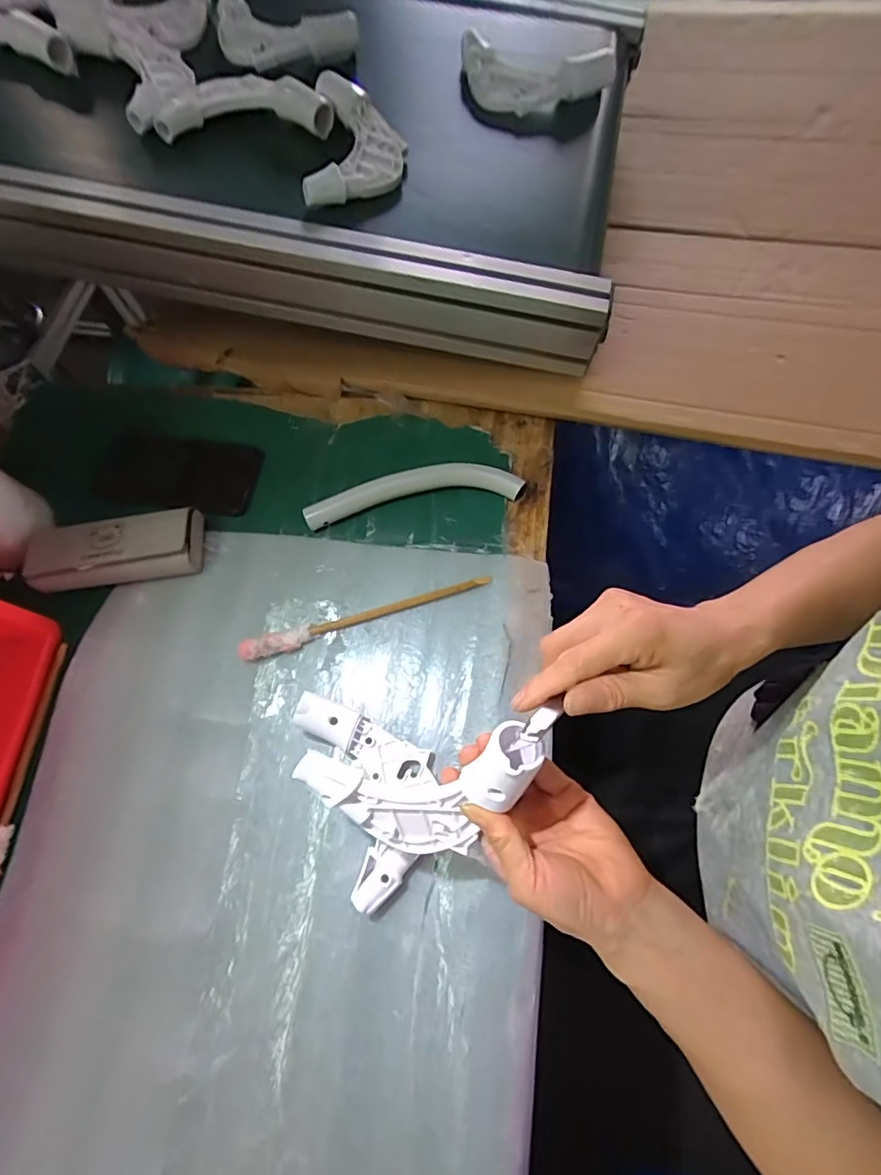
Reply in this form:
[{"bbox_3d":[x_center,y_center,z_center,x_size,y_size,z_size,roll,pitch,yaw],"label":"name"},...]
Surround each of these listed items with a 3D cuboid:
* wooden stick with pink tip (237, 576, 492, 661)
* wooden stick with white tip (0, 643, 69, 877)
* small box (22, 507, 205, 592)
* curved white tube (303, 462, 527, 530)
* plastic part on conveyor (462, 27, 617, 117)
[{"bbox_3d":[-0.065,0.027,0.488,0.226,0.012,0.020,-15,70,-4],"label":"wooden stick with pink tip"},{"bbox_3d":[-0.360,0.153,0.469,0.019,0.025,0.211,2,70,3],"label":"wooden stick with white tip"},{"bbox_3d":[-0.304,-0.038,0.506,0.153,0.033,0.059,-7,70,-1],"label":"small box"},{"bbox_3d":[-0.026,-0.090,0.521,0.202,0.023,0.038,-8,70,-1],"label":"curved white tube"},{"bbox_3d":[0.108,-0.564,0.605,0.170,0.046,0.101,3,70,3],"label":"plastic part on conveyor"}]

